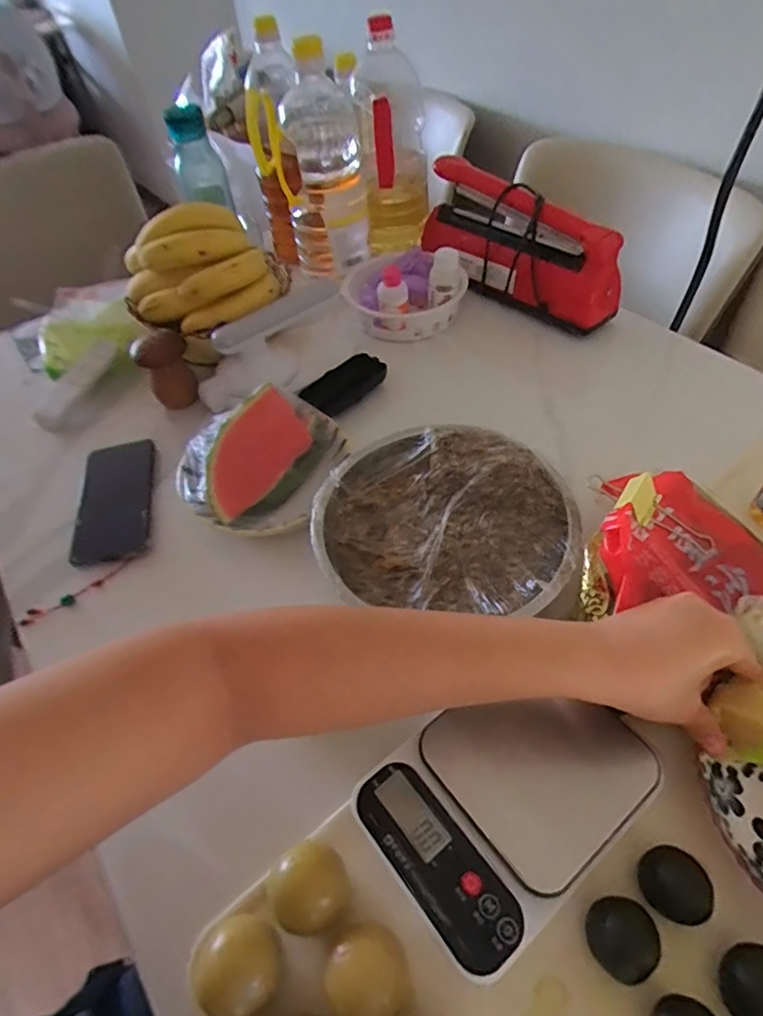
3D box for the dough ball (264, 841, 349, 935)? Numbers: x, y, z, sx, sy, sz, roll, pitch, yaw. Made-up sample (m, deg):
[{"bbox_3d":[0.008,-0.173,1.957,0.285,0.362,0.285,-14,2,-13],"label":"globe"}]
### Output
[{"bbox_3d":[-0.044,0.242,0.350,0.046,0.035,0.043,-3,50,4],"label":"dough ball"}]

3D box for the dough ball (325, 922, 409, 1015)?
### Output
[{"bbox_3d":[-0.007,0.270,0.318,0.044,0.037,0.045,-3,50,4],"label":"dough ball"}]

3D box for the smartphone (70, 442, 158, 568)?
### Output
[{"bbox_3d":[-0.288,-0.015,0.604,0.091,0.014,0.165,-15,52,5],"label":"smartphone"}]

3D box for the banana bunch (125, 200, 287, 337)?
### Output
[{"bbox_3d":[-0.226,-0.301,0.687,0.199,0.106,0.142,-18,50,-9],"label":"banana bunch"}]

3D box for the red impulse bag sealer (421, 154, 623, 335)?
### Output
[{"bbox_3d":[0.174,-0.347,0.725,0.093,0.129,0.282,-31,53,-19],"label":"red impulse bag sealer"}]

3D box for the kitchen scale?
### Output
[{"bbox_3d":[0.086,0.190,0.372,0.180,0.031,0.128,-32,54,-19],"label":"kitchen scale"}]

